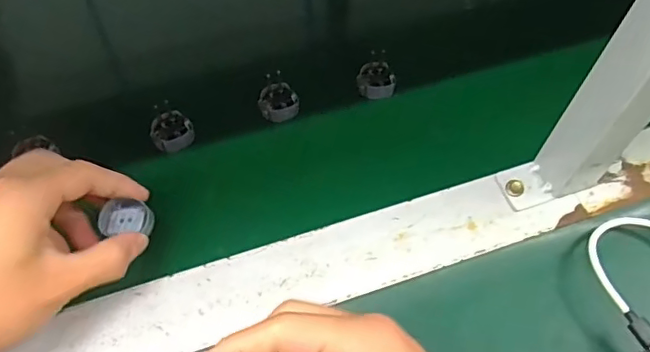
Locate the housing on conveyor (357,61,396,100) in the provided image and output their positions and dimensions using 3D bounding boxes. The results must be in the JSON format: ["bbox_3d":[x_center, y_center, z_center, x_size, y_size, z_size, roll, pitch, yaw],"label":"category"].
[{"bbox_3d":[0.039,-0.073,0.426,0.028,0.014,0.025,6,59,3],"label":"housing on conveyor"}]

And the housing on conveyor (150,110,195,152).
[{"bbox_3d":[-0.109,-0.032,0.401,0.029,0.012,0.026,-25,62,-15],"label":"housing on conveyor"}]

